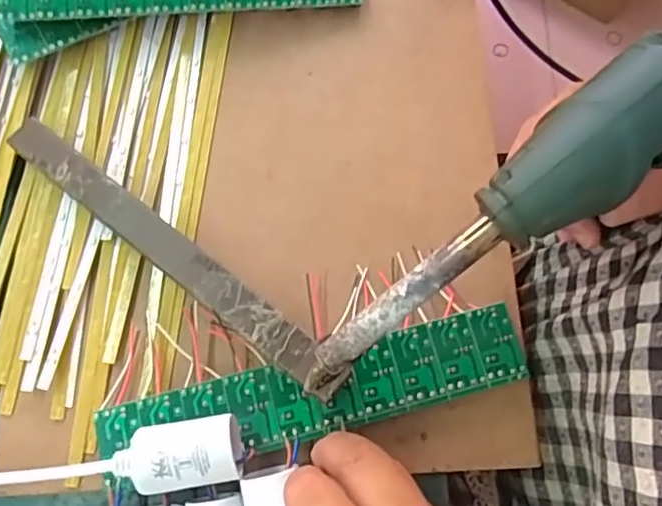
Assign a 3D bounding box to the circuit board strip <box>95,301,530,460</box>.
[{"bbox_3d":[-0.007,0.068,0.287,0.201,0.014,0.039,-13,74,-6],"label":"circuit board strip"}]

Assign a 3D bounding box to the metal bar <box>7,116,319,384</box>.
[{"bbox_3d":[-0.087,-0.006,0.292,0.199,0.004,0.021,37,77,13],"label":"metal bar"}]

